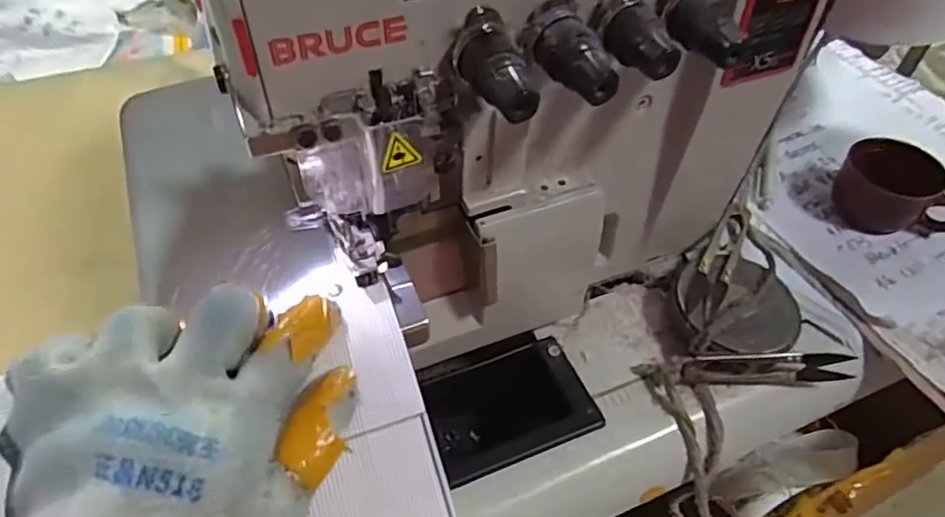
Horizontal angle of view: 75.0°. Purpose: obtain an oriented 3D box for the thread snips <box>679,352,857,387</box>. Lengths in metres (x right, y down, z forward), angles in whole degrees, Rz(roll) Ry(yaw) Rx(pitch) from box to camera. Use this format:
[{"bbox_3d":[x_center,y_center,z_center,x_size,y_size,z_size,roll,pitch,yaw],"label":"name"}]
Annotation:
[{"bbox_3d":[0.172,0.065,0.366,0.098,0.024,0.013,1,50,-2],"label":"thread snips"}]

